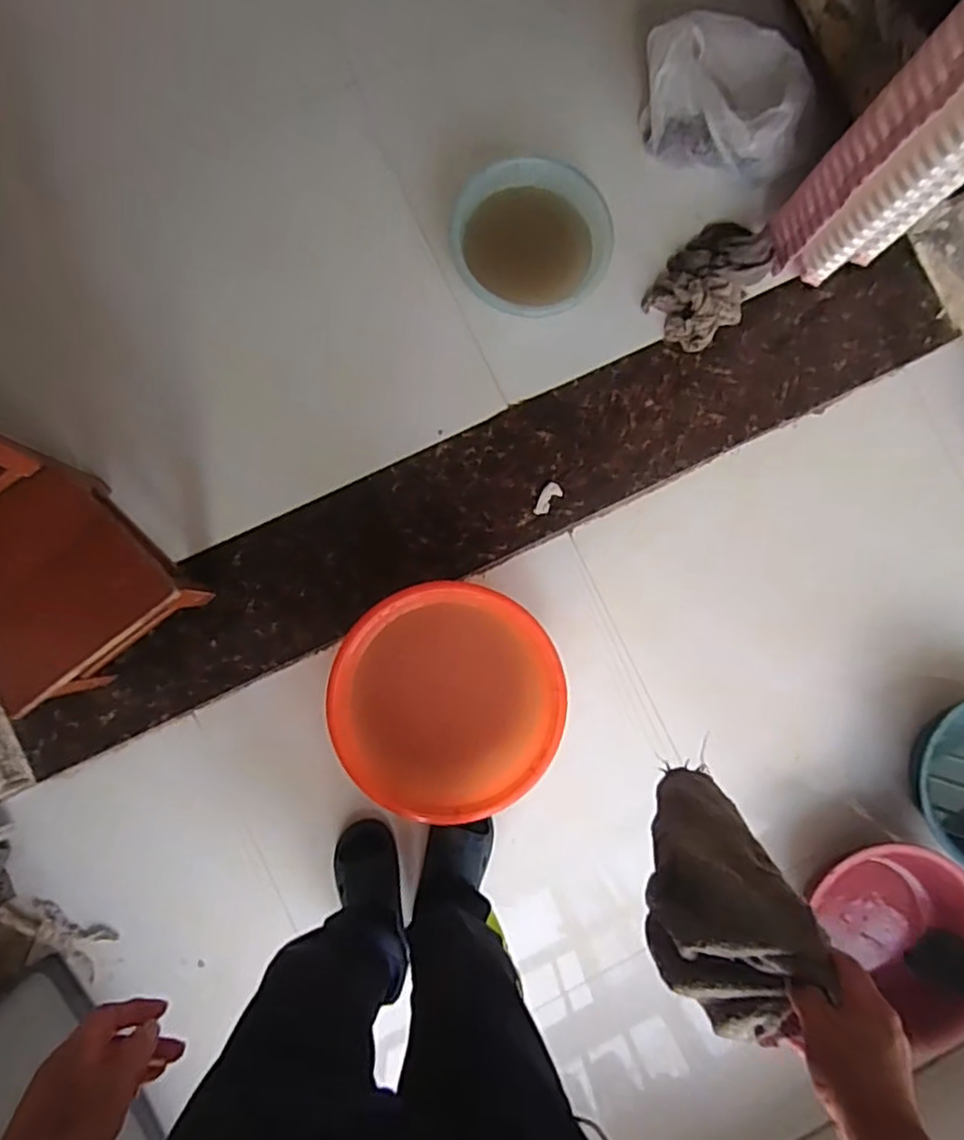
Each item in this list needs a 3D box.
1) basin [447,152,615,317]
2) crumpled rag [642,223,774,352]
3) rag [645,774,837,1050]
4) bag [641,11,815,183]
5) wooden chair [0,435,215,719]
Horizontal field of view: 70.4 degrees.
[{"bbox_3d":[0.095,-0.636,1.324,0.302,0.079,0.289,9,85,-4],"label":"basin"},{"bbox_3d":[0.465,-0.583,1.376,0.267,0.064,0.183,-41,90,-6],"label":"crumpled rag"},{"bbox_3d":[0.223,0.305,0.693,0.098,0.293,0.121,13,110,-6],"label":"rag"},{"bbox_3d":[0.485,-0.926,1.342,0.363,0.155,0.238,22,85,-3],"label":"bag"},{"bbox_3d":[-0.675,0.002,1.012,0.335,0.438,0.280,43,84,0],"label":"wooden chair"}]

